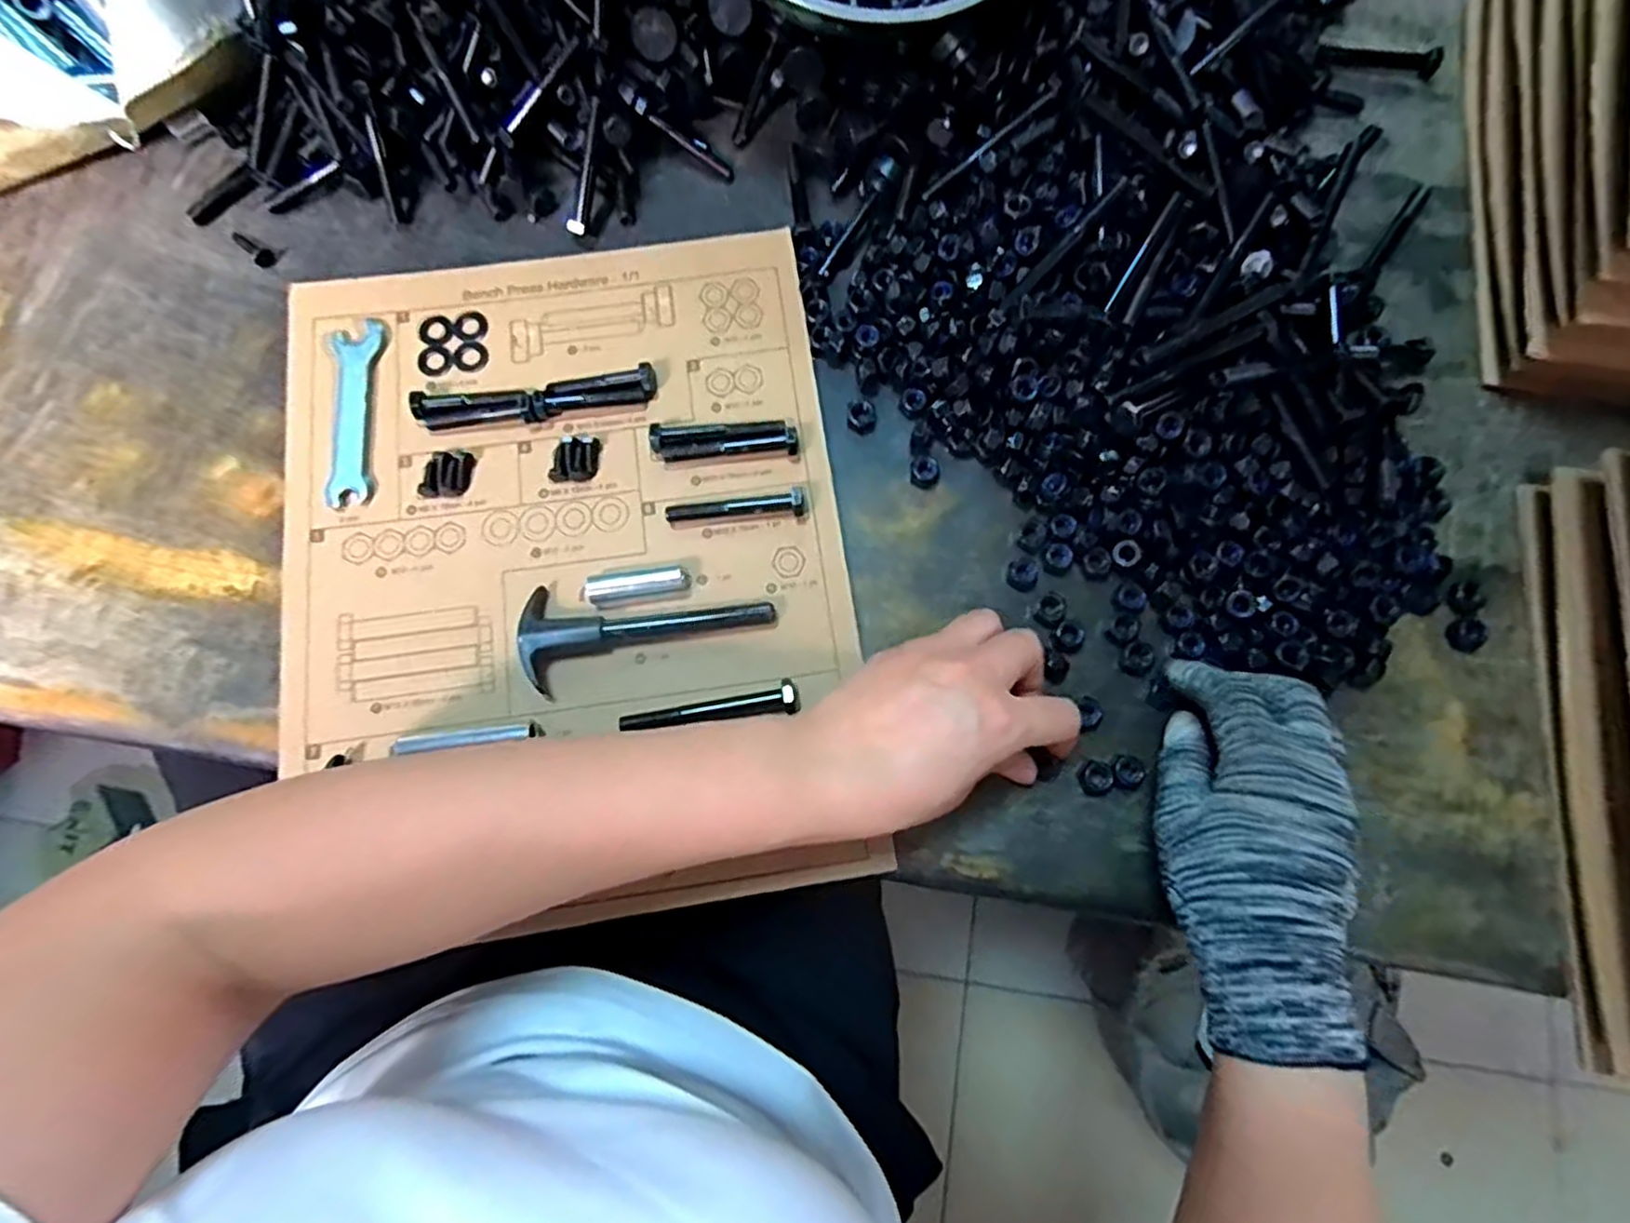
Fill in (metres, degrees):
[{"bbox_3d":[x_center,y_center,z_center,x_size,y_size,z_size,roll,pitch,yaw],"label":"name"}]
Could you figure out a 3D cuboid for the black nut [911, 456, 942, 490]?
[{"bbox_3d":[0.063,-0.079,0.416,0.018,0.011,0.017,0,77,0],"label":"black nut"}]

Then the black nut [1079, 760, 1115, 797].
[{"bbox_3d":[0.145,0.086,0.376,0.016,0.007,0.017,0,77,0],"label":"black nut"}]

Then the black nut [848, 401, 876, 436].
[{"bbox_3d":[0.027,-0.113,0.424,0.016,0.009,0.019,5,77,1],"label":"black nut"}]

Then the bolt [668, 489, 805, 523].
[{"bbox_3d":[-0.044,-0.058,0.404,0.077,0.014,0.014,-5,77,-1],"label":"bolt"}]

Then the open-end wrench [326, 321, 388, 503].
[{"bbox_3d":[-0.262,-0.115,0.416,0.028,0.006,0.112,-5,77,-1],"label":"open-end wrench"}]

